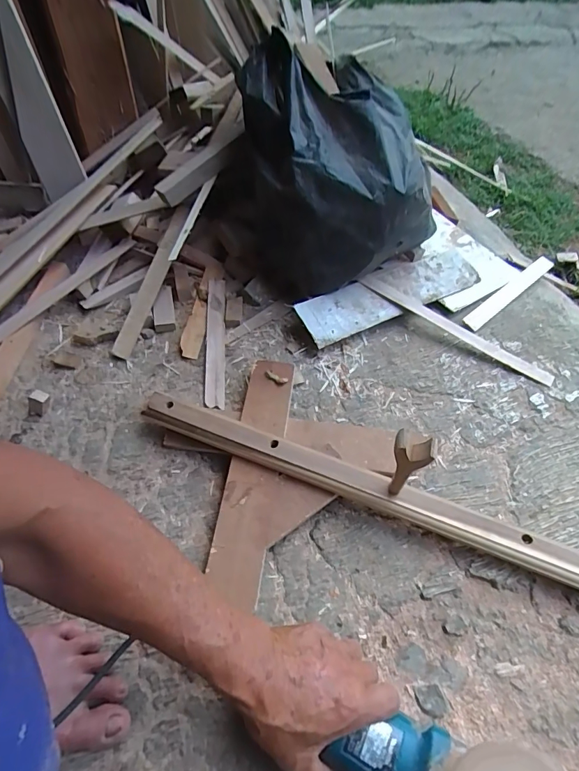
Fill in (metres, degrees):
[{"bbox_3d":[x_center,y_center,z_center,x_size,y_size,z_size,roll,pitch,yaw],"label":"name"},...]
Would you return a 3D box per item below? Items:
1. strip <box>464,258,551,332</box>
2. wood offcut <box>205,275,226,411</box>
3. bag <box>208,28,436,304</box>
[{"bbox_3d":[0.390,-0.167,0.748,0.254,0.007,0.029,-36,60,-23],"label":"strip"},{"bbox_3d":[-0.116,-0.073,0.670,0.029,0.009,0.247,-1,60,-6],"label":"wood offcut"},{"bbox_3d":[0.051,-0.334,0.668,0.287,0.265,0.287,-23,55,-15],"label":"bag"}]

